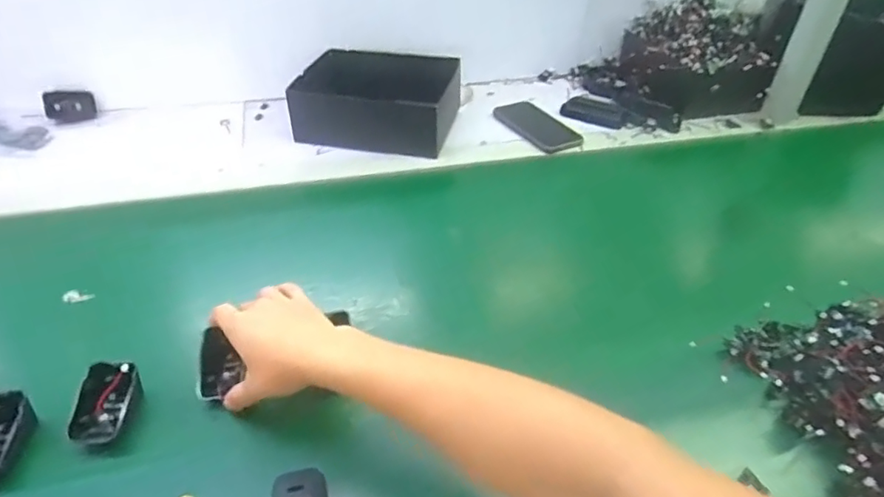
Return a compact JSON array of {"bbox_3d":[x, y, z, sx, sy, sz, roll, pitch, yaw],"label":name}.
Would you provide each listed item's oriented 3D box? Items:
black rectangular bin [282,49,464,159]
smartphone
[{"bbox_3d":[-0.097,-0.237,0.907,0.240,0.088,0.187,7,39,11],"label":"black rectangular bin"},{"bbox_3d":[0.159,-0.200,0.926,0.081,0.013,0.171,-20,42,-22],"label":"smartphone"}]

